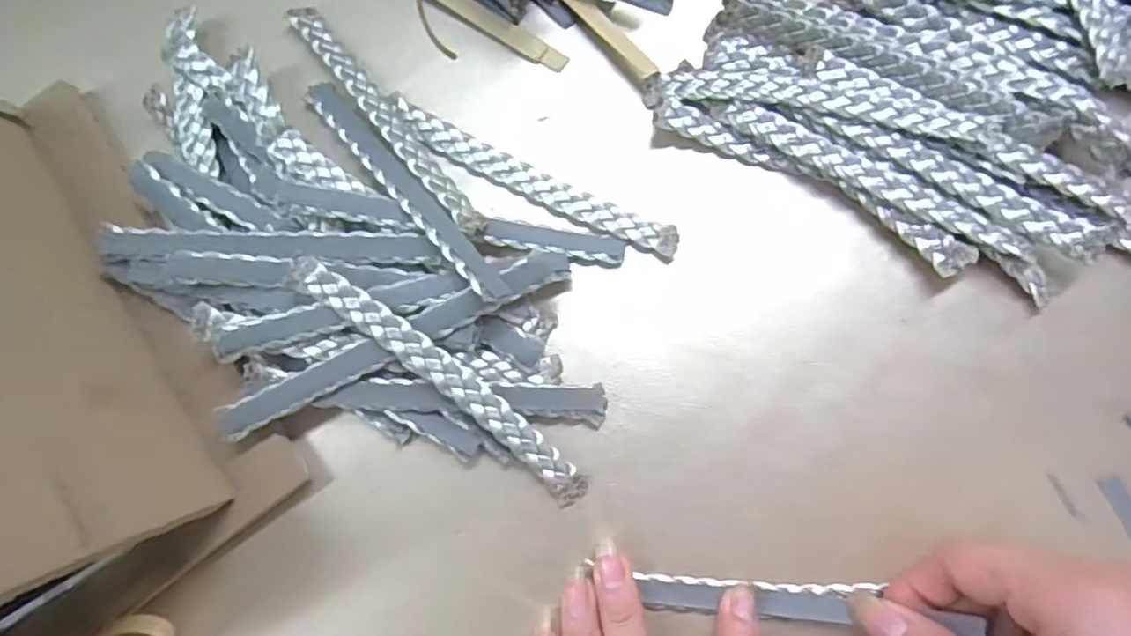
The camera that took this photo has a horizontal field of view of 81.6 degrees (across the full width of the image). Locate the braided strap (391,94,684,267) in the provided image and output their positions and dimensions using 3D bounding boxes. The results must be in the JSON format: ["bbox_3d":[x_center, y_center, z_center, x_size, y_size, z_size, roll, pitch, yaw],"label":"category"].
[{"bbox_3d":[-0.015,-0.058,0.274,0.132,0.006,0.015,26,84,6],"label":"braided strap"}]

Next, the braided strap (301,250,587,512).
[{"bbox_3d":[-0.045,0.023,0.248,0.135,0.005,0.015,41,86,-5],"label":"braided strap"}]

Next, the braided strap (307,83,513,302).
[{"bbox_3d":[-0.066,-0.054,0.262,0.010,0.005,0.135,-40,69,-3],"label":"braided strap"}]

